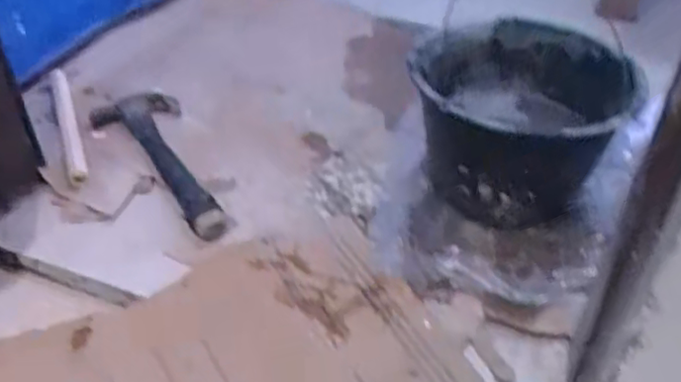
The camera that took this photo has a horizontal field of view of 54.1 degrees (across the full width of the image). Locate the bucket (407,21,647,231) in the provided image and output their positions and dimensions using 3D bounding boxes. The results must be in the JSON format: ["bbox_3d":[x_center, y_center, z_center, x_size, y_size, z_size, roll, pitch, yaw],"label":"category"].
[{"bbox_3d":[0.204,-0.092,0.822,0.241,0.159,0.238,0,42,0],"label":"bucket"}]

